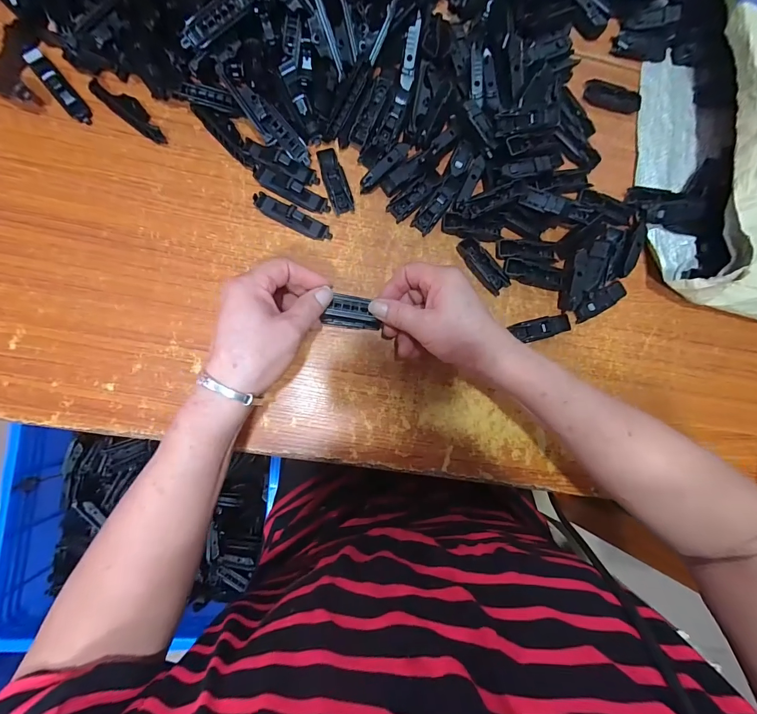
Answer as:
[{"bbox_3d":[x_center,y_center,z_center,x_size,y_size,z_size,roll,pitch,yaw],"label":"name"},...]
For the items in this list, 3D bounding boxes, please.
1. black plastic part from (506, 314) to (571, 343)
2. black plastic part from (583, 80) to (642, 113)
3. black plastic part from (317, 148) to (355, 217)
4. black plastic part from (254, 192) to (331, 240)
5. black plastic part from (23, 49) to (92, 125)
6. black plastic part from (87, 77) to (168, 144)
[{"bbox_3d":[0.174,-0.031,0.387,0.062,0.015,0.022,-14,88,-8],"label":"black plastic part"},{"bbox_3d":[0.272,-0.303,0.420,0.067,0.009,0.024,18,84,-6],"label":"black plastic part"},{"bbox_3d":[-0.046,-0.182,0.375,0.024,0.011,0.066,-22,89,-8],"label":"black plastic part"},{"bbox_3d":[-0.086,-0.140,0.362,0.081,0.018,0.018,24,83,-5],"label":"black plastic part"},{"bbox_3d":[-0.308,-0.262,0.344,0.018,0.017,0.079,-40,92,-8],"label":"black plastic part"},{"bbox_3d":[-0.243,-0.243,0.356,0.078,0.015,0.021,38,82,-3],"label":"black plastic part"}]

